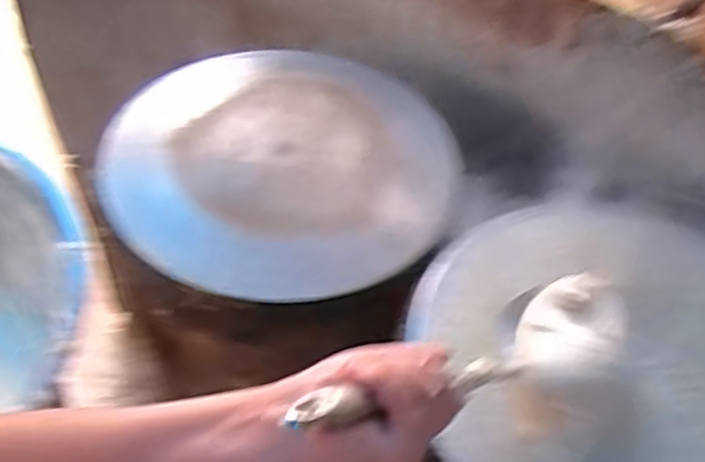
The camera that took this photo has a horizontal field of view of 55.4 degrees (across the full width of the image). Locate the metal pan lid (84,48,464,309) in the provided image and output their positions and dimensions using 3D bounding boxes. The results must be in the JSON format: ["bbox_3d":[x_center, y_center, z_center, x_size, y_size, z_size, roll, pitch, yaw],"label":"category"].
[{"bbox_3d":[-0.085,-0.087,0.737,0.355,0.040,0.373,3,52,-3],"label":"metal pan lid"}]

